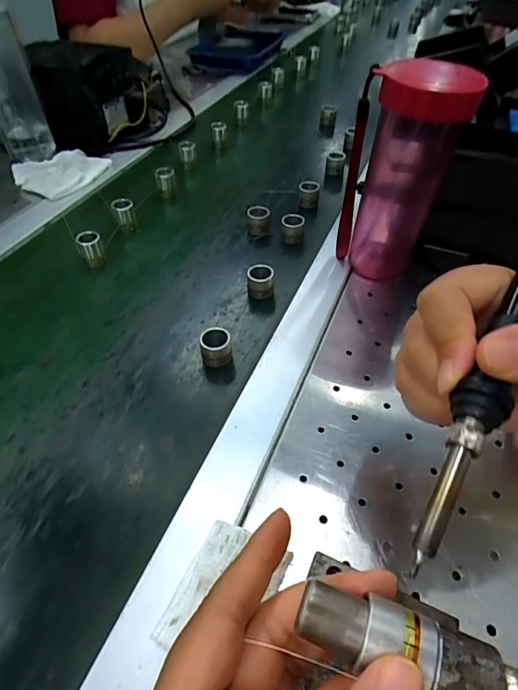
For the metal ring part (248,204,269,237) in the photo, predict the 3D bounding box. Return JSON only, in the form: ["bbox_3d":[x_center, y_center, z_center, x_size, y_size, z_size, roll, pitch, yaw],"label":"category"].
[{"bbox_3d":[-0.001,-0.134,0.454,0.023,0.031,0.022,0,49,-1],"label":"metal ring part"}]

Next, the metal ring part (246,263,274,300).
[{"bbox_3d":[0.001,-0.057,0.383,0.023,0.029,0.021,0,49,-1],"label":"metal ring part"}]

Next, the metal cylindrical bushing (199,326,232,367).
[{"bbox_3d":[-0.034,0.003,0.331,0.024,0.025,0.022,1,49,-1],"label":"metal cylindrical bushing"}]

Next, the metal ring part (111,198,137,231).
[{"bbox_3d":[-0.149,-0.145,0.459,0.021,0.028,0.021,-15,51,-14],"label":"metal ring part"}]

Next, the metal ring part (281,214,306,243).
[{"bbox_3d":[0.036,-0.121,0.443,0.023,0.030,0.022,4,49,2],"label":"metal ring part"}]

